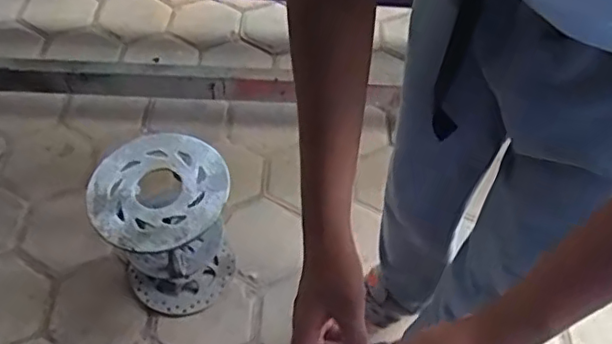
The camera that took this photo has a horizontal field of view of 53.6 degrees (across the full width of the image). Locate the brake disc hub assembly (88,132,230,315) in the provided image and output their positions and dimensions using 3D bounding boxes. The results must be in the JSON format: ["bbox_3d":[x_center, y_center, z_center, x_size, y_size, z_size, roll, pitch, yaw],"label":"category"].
[{"bbox_3d":[-0.259,0.097,1.141,0.222,0.257,0.240,2,52,-3],"label":"brake disc hub assembly"}]

